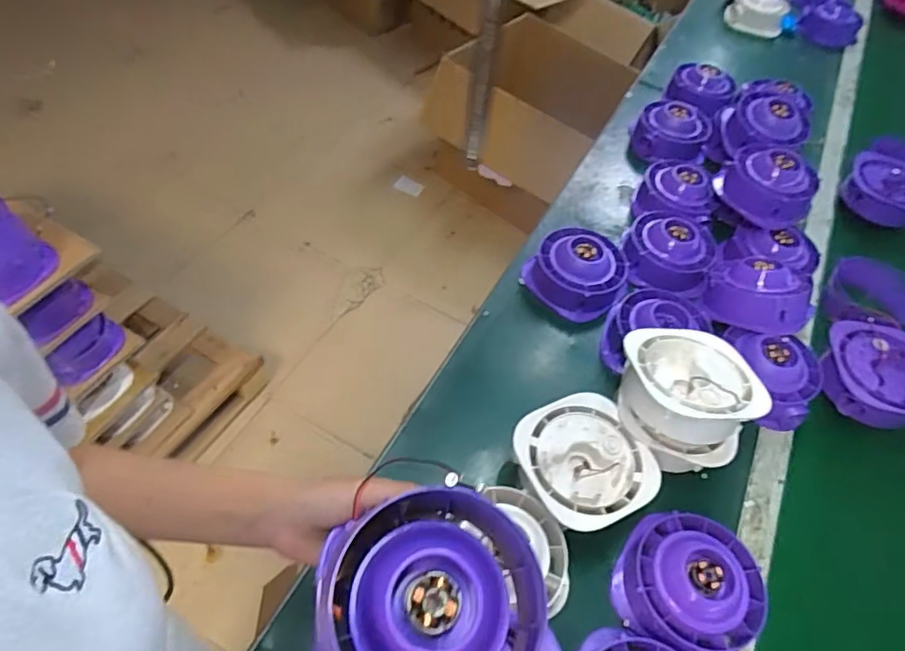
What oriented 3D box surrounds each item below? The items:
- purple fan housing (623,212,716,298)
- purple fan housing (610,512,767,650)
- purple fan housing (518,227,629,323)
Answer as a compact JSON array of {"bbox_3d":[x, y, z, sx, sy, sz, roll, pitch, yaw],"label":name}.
[{"bbox_3d":[0.332,-0.118,0.853,0.127,0.065,0.135,4,55,-5],"label":"purple fan housing"},{"bbox_3d":[0.243,0.263,0.574,0.129,0.063,0.136,4,55,-5],"label":"purple fan housing"},{"bbox_3d":[0.185,-0.085,0.818,0.136,0.068,0.123,36,58,17],"label":"purple fan housing"}]

